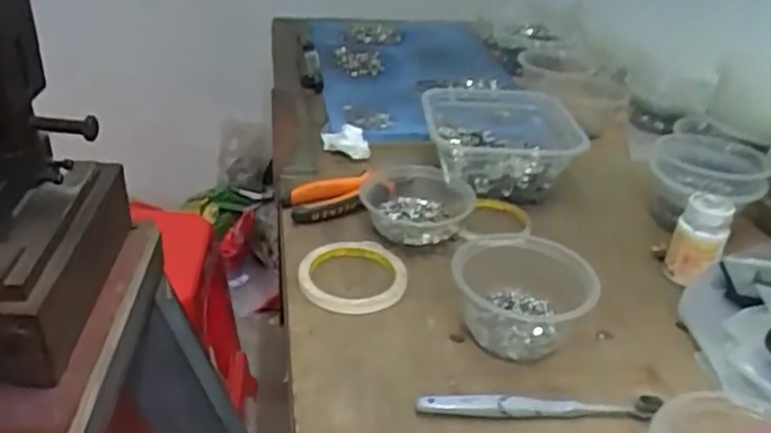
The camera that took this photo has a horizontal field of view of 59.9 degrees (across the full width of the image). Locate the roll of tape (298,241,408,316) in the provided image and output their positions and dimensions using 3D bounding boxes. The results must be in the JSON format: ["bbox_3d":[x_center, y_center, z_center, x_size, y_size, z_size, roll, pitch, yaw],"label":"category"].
[{"bbox_3d":[-0.029,0.051,0.620,0.096,0.016,0.099,1,32,-1],"label":"roll of tape"}]

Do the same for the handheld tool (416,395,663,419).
[{"bbox_3d":[0.113,0.138,0.492,0.177,0.008,0.018,0,32,-2],"label":"handheld tool"}]

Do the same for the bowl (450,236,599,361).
[{"bbox_3d":[0.116,0.064,0.562,0.119,0.059,0.100,10,33,14],"label":"bowl"}]

